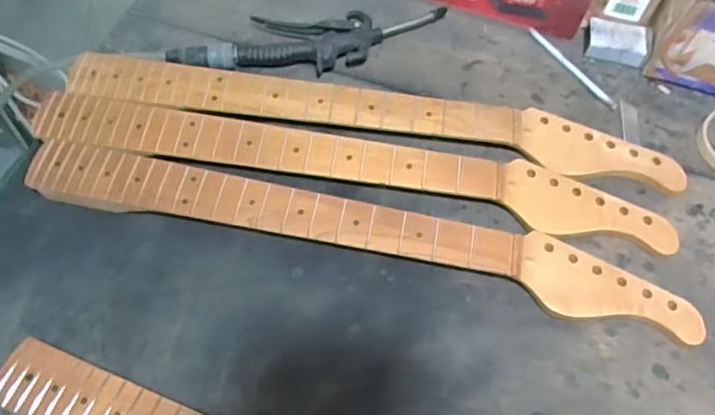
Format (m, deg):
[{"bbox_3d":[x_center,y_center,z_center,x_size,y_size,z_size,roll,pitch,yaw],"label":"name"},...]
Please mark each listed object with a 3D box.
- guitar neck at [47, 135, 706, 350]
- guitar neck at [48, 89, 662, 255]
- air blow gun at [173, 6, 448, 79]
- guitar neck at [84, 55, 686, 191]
[{"bbox_3d":[-0.001,0.024,0.553,0.643,0.029,0.065,12,65,5],"label":"guitar neck"},{"bbox_3d":[-0.007,-0.042,0.586,0.643,0.028,0.064,10,65,3],"label":"guitar neck"},{"bbox_3d":[-0.053,-0.194,0.657,0.311,0.031,0.088,-3,65,-3],"label":"air blow gun"},{"bbox_3d":[0.017,-0.099,0.613,0.637,0.028,0.064,9,65,3],"label":"guitar neck"}]

